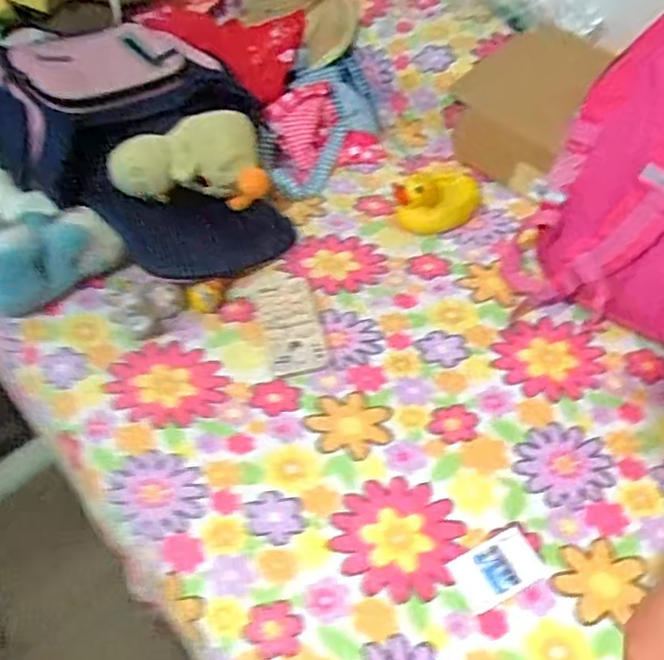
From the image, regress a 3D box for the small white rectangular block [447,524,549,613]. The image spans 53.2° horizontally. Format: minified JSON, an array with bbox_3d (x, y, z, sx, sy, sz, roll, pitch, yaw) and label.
[{"bbox_3d":[0.168,0.244,0.681,0.089,0.004,0.057,-21,55,-14],"label":"small white rectangular block"}]

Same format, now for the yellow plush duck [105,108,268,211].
[{"bbox_3d":[-0.220,-0.269,1.017,0.234,0.095,0.147,-11,53,-7],"label":"yellow plush duck"}]

